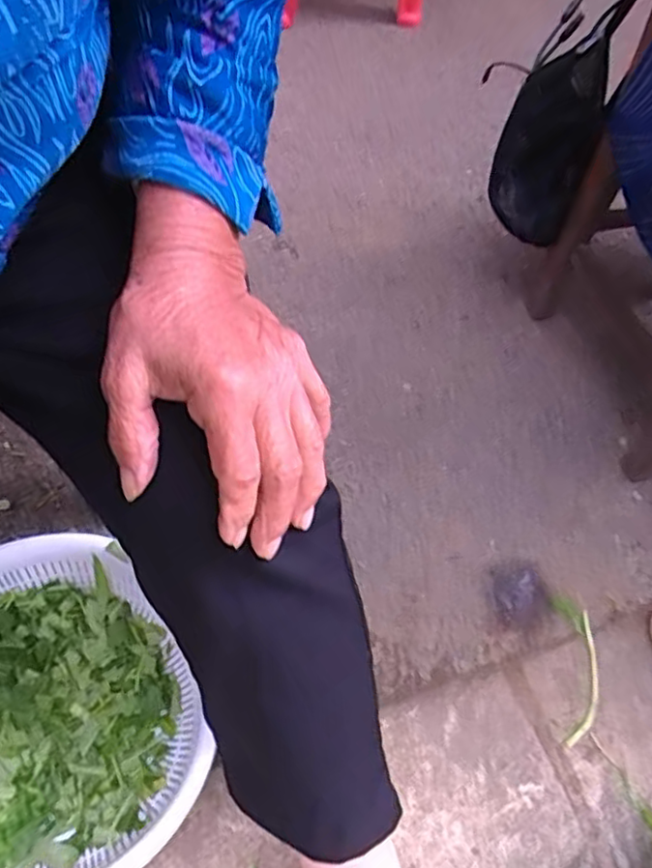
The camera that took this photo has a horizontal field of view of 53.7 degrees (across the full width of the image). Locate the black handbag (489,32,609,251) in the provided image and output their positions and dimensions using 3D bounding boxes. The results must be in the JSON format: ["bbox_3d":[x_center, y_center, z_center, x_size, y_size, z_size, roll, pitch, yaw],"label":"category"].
[{"bbox_3d":[0.256,-0.334,0.742,0.033,0.204,0.123,-22,53,-36],"label":"black handbag"}]

